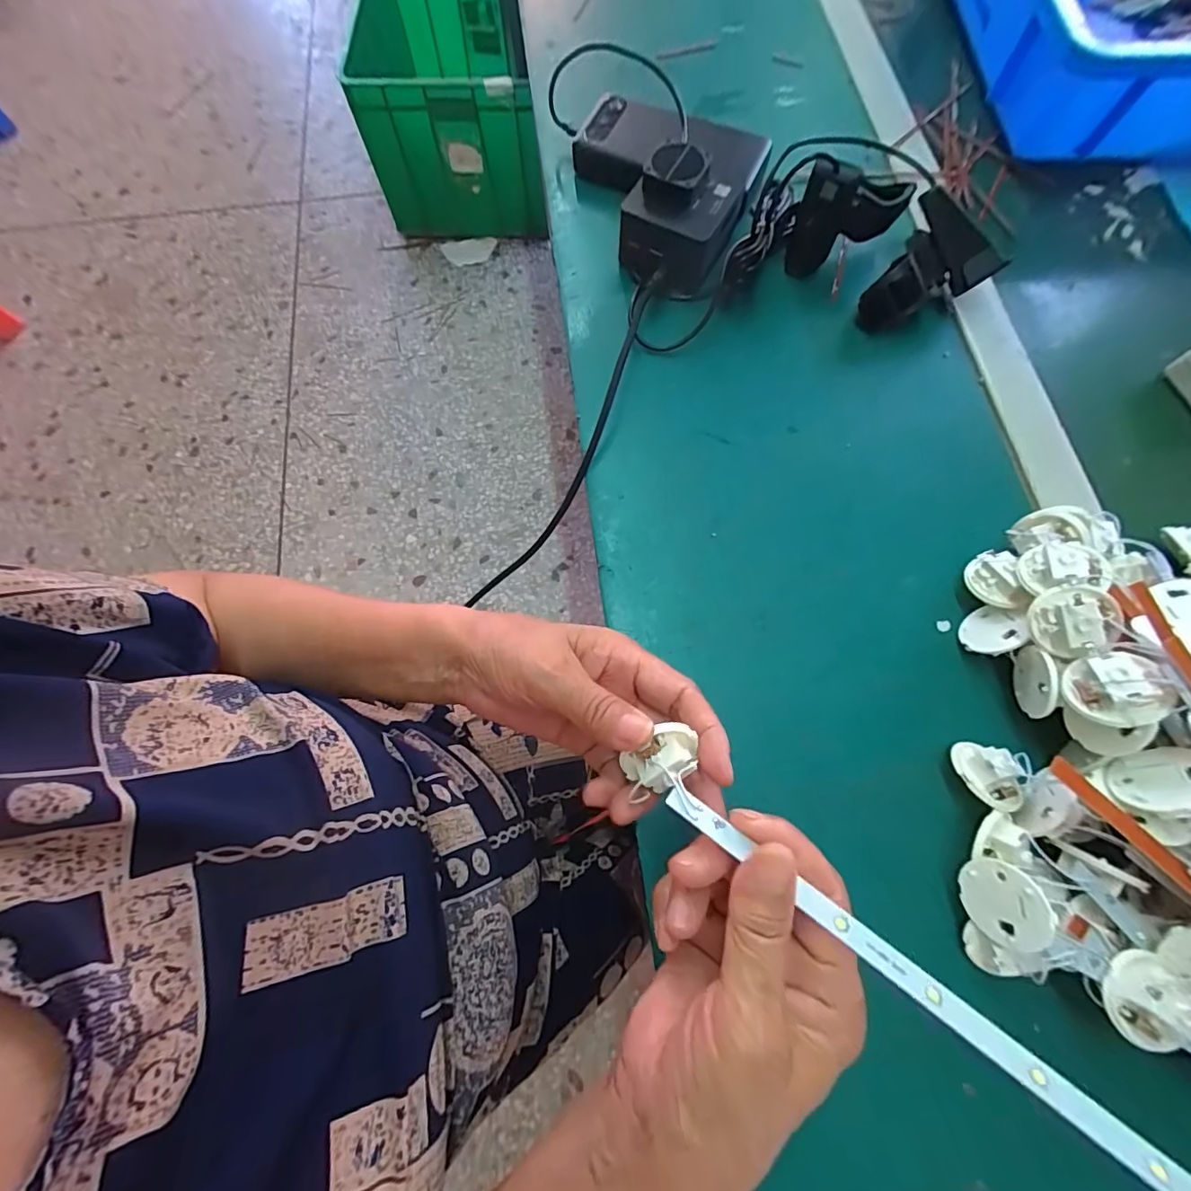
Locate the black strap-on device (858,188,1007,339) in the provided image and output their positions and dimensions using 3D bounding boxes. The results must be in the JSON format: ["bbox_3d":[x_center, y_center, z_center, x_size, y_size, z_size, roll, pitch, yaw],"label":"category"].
[{"bbox_3d":[0.242,-0.231,0.366,0.071,0.054,0.077,39,77,11],"label":"black strap-on device"}]

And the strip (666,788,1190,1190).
[{"bbox_3d":[0.139,0.152,0.162,0.269,0.006,0.011,33,76,19],"label":"strip"}]

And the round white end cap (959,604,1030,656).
[{"bbox_3d":[0.235,0.021,0.296,0.006,0.036,0.031,42,88,-16],"label":"round white end cap"}]

